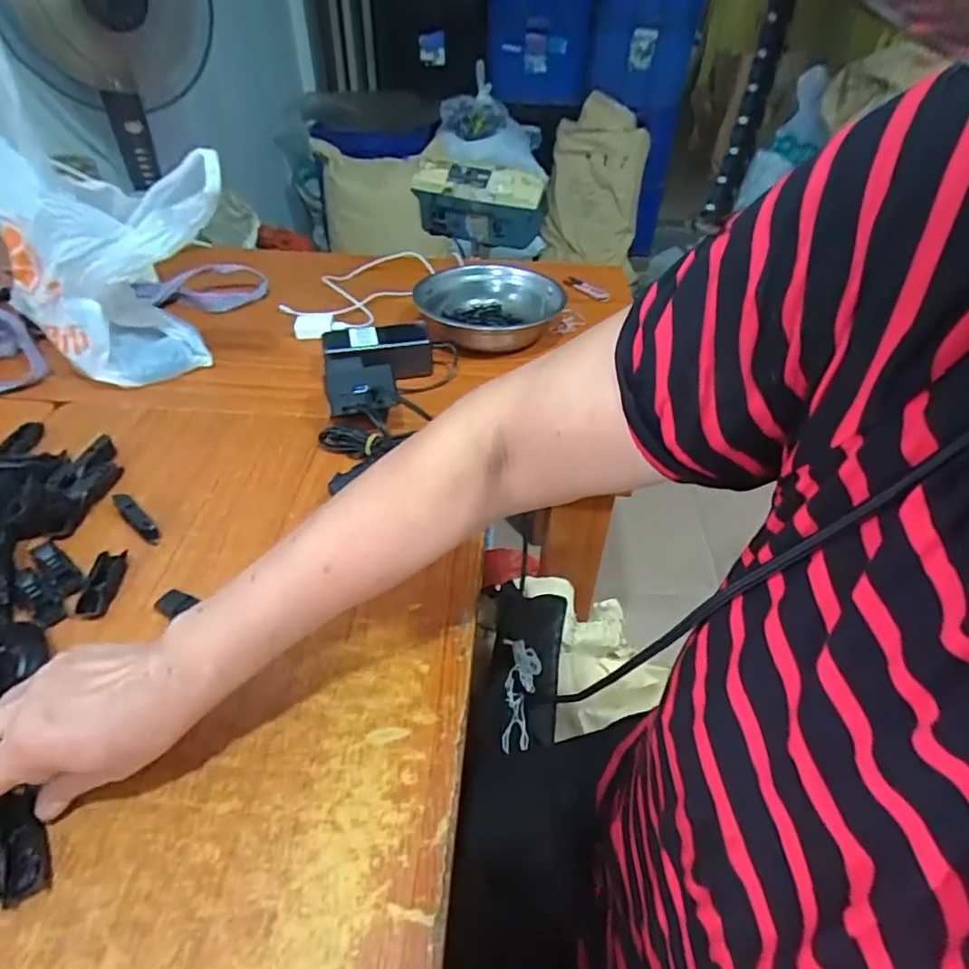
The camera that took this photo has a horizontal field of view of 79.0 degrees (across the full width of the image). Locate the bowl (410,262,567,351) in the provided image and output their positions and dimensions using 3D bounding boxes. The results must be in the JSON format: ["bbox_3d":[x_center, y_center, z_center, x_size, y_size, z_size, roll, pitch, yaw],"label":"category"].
[{"bbox_3d":[0.010,-0.228,0.789,0.179,0.065,0.179,1,40,-1],"label":"bowl"}]

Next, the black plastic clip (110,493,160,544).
[{"bbox_3d":[-0.312,0.029,0.524,0.064,0.017,0.015,31,48,30],"label":"black plastic clip"}]

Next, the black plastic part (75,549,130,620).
[{"bbox_3d":[-0.311,0.080,0.476,0.025,0.007,0.064,-4,41,-6],"label":"black plastic part"}]

